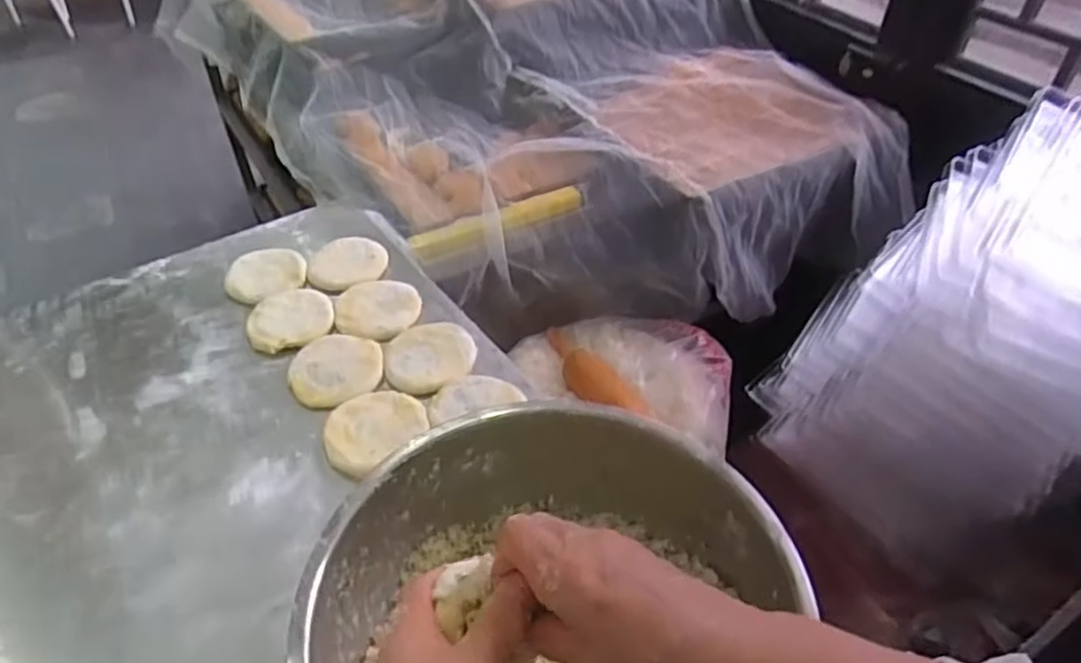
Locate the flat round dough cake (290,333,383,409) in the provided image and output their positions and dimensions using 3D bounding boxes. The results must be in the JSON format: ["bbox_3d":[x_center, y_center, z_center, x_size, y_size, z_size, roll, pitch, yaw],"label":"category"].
[{"bbox_3d":[-0.193,0.033,0.673,0.084,0.011,0.082,-1,42,1],"label":"flat round dough cake"}]

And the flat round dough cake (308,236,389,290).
[{"bbox_3d":[-0.214,-0.074,0.794,0.083,0.017,0.085,-1,42,1],"label":"flat round dough cake"}]

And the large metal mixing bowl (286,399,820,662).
[{"bbox_3d":[0.008,0.179,0.442,0.266,0.108,0.260,0,43,0],"label":"large metal mixing bowl"}]

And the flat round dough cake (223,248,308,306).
[{"bbox_3d":[-0.304,-0.063,0.780,0.084,0.012,0.091,-1,42,1],"label":"flat round dough cake"}]

